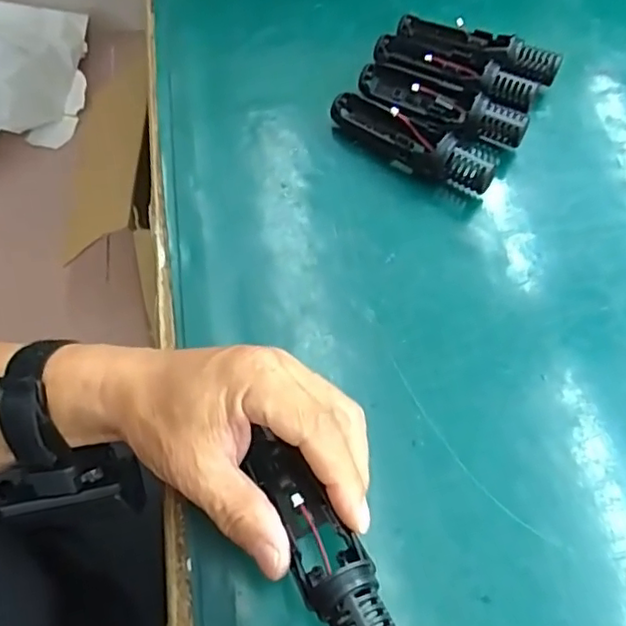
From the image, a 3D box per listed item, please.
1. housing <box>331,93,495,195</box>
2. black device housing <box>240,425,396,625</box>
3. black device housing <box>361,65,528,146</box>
[{"bbox_3d":[0.067,-0.116,0.422,0.120,0.033,0.027,39,69,18],"label":"housing"},{"bbox_3d":[0.001,0.101,0.272,0.029,0.025,0.137,-26,36,-13],"label":"black device housing"},{"bbox_3d":[0.092,-0.149,0.441,0.122,0.034,0.025,25,66,12],"label":"black device housing"}]

